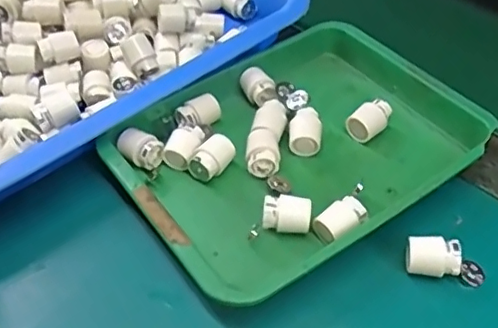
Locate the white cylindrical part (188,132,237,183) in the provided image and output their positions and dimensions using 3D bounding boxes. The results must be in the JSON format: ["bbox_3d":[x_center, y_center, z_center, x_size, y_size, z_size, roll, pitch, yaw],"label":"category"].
[{"bbox_3d":[-0.023,-0.003,0.366,0.017,0.019,0.028,23,51,22],"label":"white cylindrical part"}]

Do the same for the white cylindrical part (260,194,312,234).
[{"bbox_3d":[0.022,0.029,0.332,0.027,0.018,0.016,2,46,3],"label":"white cylindrical part"}]

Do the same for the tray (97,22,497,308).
[{"bbox_3d":[0.029,-0.014,0.370,0.210,0.030,0.160,-28,52,-24],"label":"tray"}]

